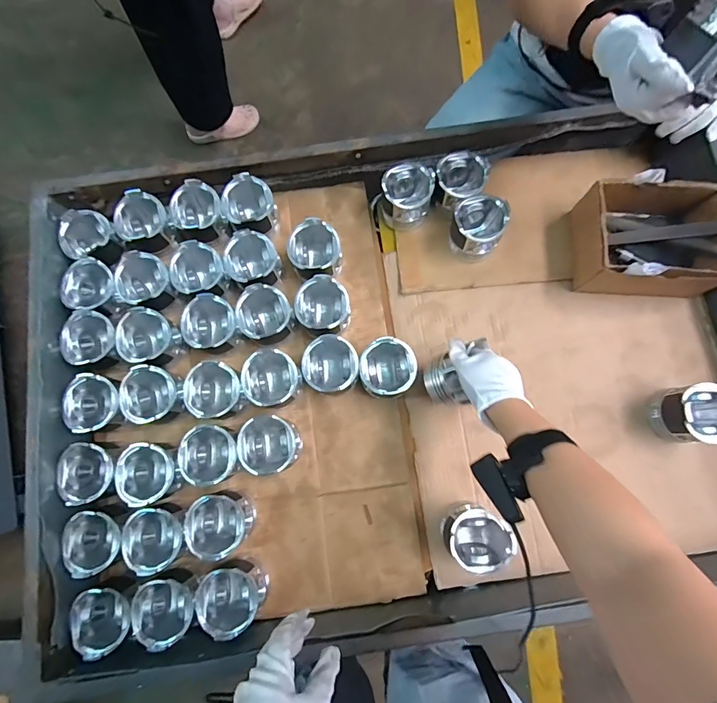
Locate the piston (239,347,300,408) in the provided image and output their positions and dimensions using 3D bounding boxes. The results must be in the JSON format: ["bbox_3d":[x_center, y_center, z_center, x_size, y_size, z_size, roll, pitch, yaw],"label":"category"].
[{"bbox_3d":[-0.131,0.046,0.659,0.081,0.089,0.084,0,78,0],"label":"piston"}]

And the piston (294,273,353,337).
[{"bbox_3d":[-0.055,-0.066,0.678,0.080,0.076,0.084,0,78,0],"label":"piston"}]

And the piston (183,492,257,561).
[{"bbox_3d":[-0.199,0.248,0.618,0.083,0.085,0.081,0,78,0],"label":"piston"}]

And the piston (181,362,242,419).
[{"bbox_3d":[-0.218,0.062,0.652,0.083,0.066,0.080,0,78,0],"label":"piston"}]

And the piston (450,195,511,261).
[{"bbox_3d":[0.193,-0.201,0.696,0.081,0.080,0.076,0,78,0],"label":"piston"}]

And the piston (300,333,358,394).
[{"bbox_3d":[-0.041,0.026,0.661,0.086,0.088,0.080,0,78,0],"label":"piston"}]

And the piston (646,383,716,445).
[{"bbox_3d":[0.507,0.095,0.633,0.092,0.084,0.086,5,78,2],"label":"piston"}]

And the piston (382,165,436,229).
[{"bbox_3d":[0.081,-0.265,0.718,0.080,0.086,0.087,0,78,0],"label":"piston"}]

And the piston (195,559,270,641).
[{"bbox_3d":[-0.174,0.340,0.591,0.083,0.093,0.079,0,78,0],"label":"piston"}]

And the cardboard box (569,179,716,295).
[{"bbox_3d":[0.459,-0.171,0.672,0.205,0.089,0.168,2,78,1],"label":"cardboard box"}]

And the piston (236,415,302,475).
[{"bbox_3d":[-0.133,0.138,0.643,0.082,0.082,0.087,0,78,0],"label":"piston"}]

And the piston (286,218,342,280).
[{"bbox_3d":[-0.068,-0.157,0.687,0.083,0.081,0.089,-19,78,-4],"label":"piston"}]

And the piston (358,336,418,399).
[{"bbox_3d":[0.045,0.032,0.657,0.083,0.093,0.085,-4,78,0],"label":"piston"}]

